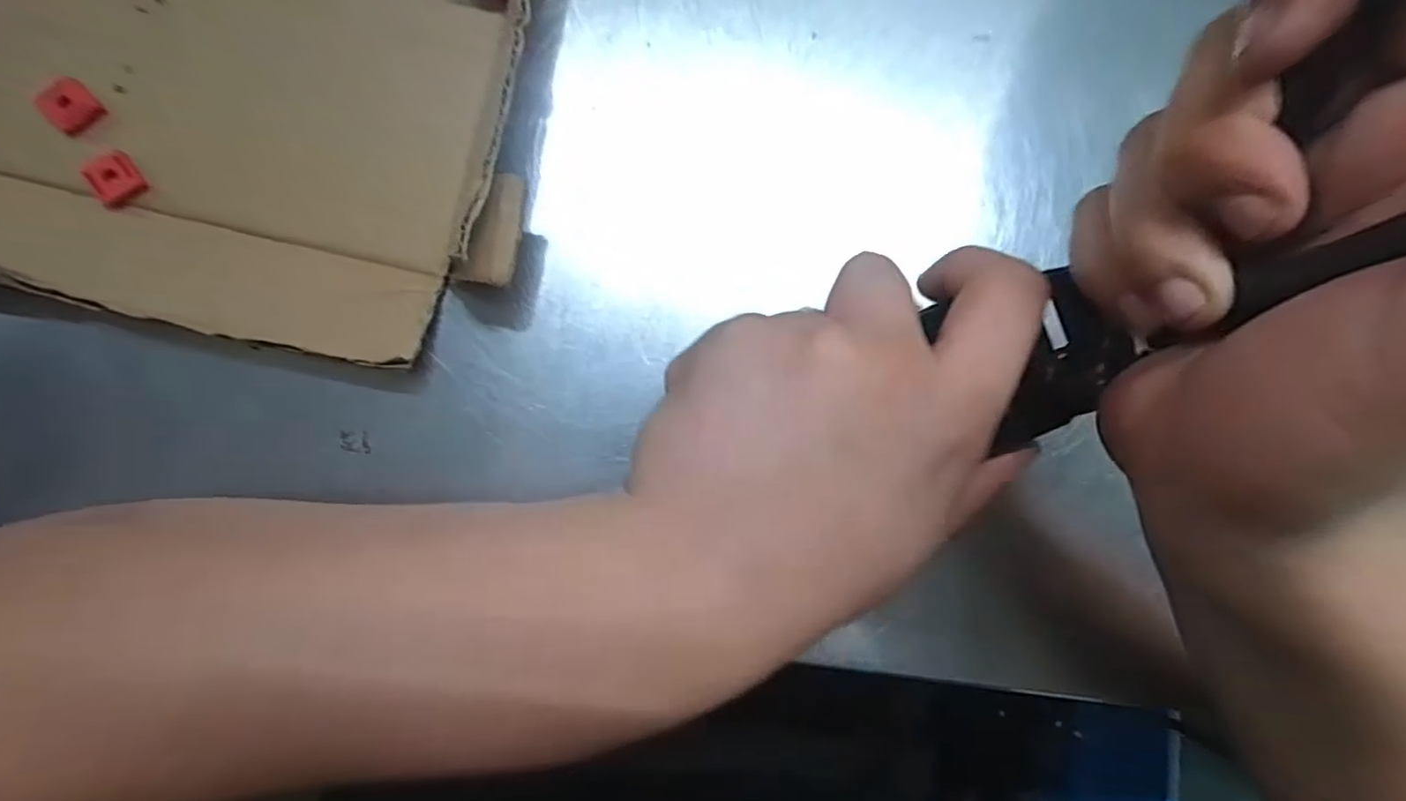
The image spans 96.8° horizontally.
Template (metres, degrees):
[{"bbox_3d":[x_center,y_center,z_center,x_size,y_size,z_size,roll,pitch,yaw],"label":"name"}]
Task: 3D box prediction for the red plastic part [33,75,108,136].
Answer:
[{"bbox_3d":[-0.195,-0.091,0.192,0.015,0.004,0.014,43,84,-2],"label":"red plastic part"}]

